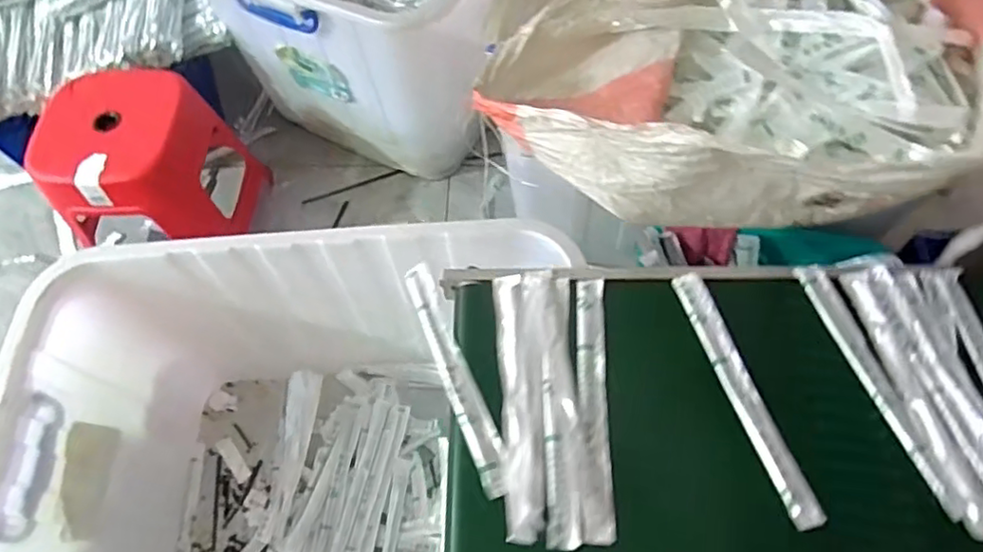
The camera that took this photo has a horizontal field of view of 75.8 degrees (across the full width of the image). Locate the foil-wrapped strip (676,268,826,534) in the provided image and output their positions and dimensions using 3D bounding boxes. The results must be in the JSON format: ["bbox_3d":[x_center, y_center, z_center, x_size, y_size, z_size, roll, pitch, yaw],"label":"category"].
[{"bbox_3d":[0.260,0.115,0.652,0.032,0.014,0.278,-15,62,-5],"label":"foil-wrapped strip"}]

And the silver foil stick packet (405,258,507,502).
[{"bbox_3d":[-0.040,0.100,0.682,0.033,0.011,0.282,-13,56,-17],"label":"silver foil stick packet"}]

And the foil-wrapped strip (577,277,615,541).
[{"bbox_3d":[0.105,0.126,0.654,0.032,0.012,0.280,1,62,3],"label":"foil-wrapped strip"}]

